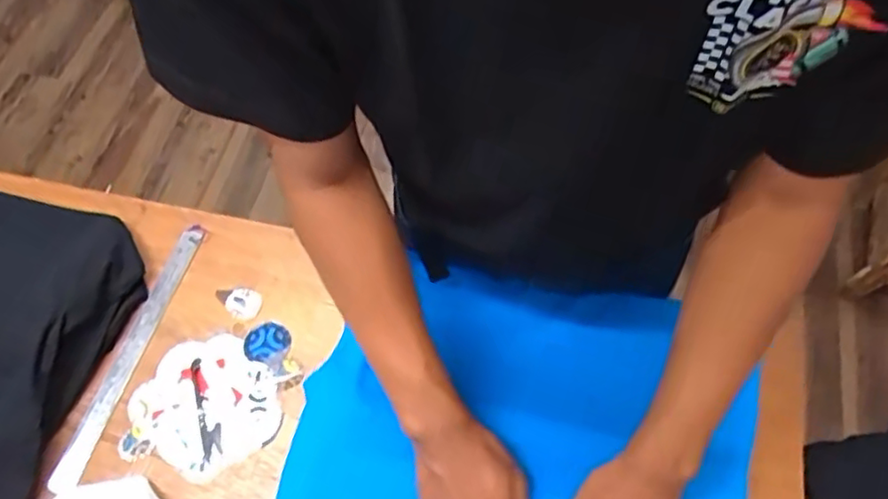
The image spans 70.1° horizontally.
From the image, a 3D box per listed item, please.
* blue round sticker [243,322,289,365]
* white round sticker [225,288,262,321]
[{"bbox_3d":[-0.213,0.109,0.753,0.052,0.004,0.047,-31,64,-15],"label":"blue round sticker"},{"bbox_3d":[-0.247,0.066,0.778,0.043,0.005,0.040,-1,60,1],"label":"white round sticker"}]

